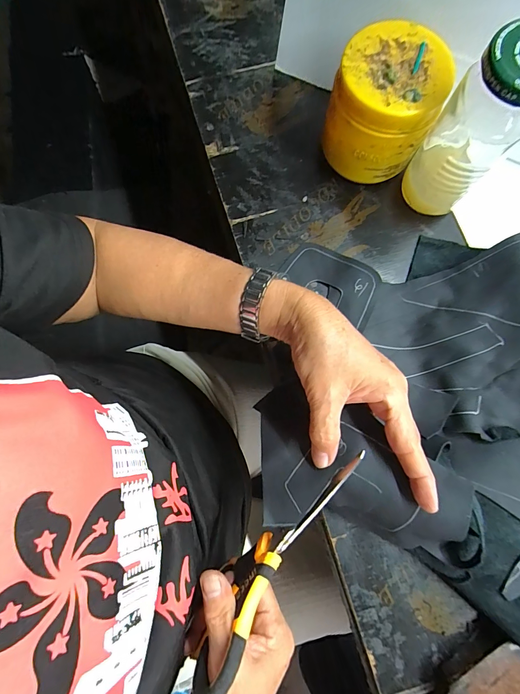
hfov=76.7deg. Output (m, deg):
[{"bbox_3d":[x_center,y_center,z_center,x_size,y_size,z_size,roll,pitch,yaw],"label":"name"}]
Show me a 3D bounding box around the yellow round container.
[{"bbox_3d":[0.109,-0.211,0.304,0.088,0.098,0.080,0,79,-1],"label":"yellow round container"}]

